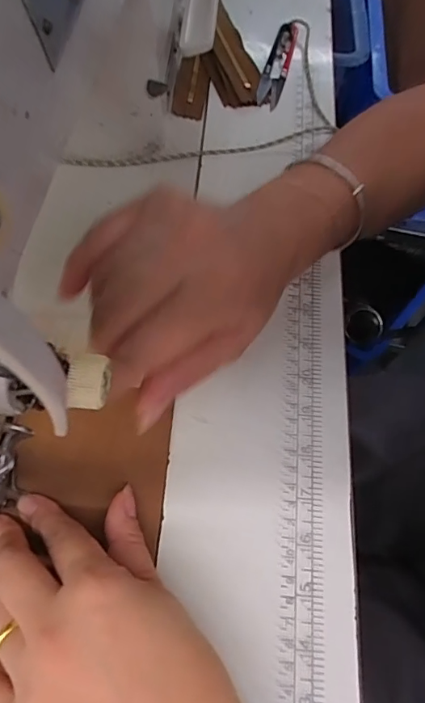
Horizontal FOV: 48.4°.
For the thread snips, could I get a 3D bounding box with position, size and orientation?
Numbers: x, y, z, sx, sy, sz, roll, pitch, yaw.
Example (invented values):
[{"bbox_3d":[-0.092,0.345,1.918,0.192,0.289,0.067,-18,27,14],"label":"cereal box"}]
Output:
[{"bbox_3d":[0.060,-0.264,0.437,0.021,0.021,0.102,16,66,4],"label":"thread snips"}]

